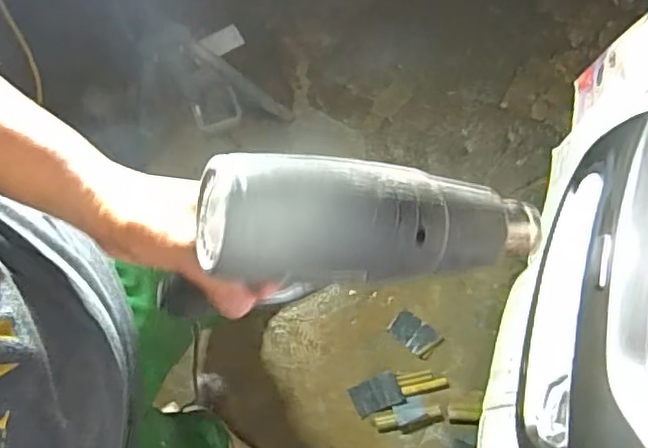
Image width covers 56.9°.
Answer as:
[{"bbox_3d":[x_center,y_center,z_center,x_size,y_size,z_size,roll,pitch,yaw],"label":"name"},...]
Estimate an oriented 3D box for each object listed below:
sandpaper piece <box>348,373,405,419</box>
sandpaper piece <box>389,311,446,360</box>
[{"bbox_3d":[0.118,0.384,1.338,0.111,0.007,0.072,-20,75,-3],"label":"sandpaper piece"},{"bbox_3d":[0.206,0.250,1.356,0.110,0.008,0.070,39,80,12],"label":"sandpaper piece"}]

